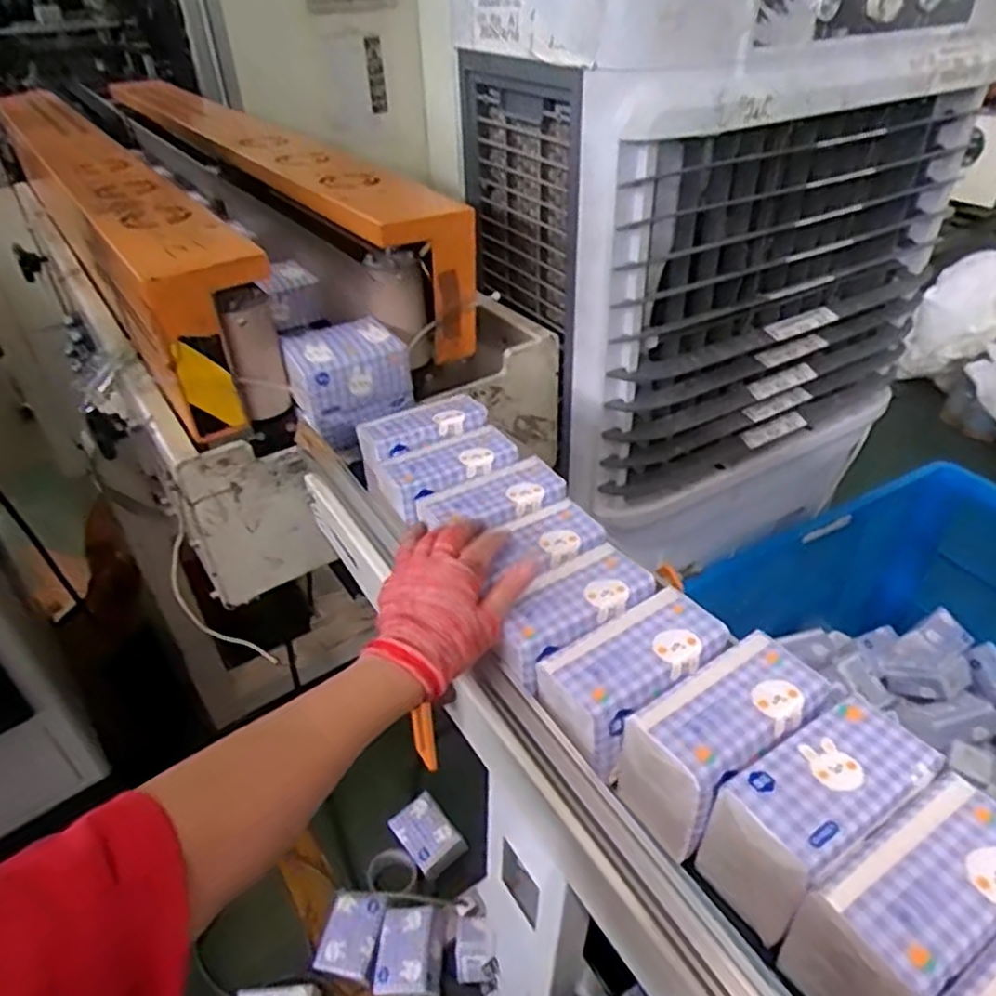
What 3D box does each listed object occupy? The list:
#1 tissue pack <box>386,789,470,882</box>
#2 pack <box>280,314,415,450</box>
[{"bbox_3d":[-0.129,0.618,1.293,0.094,0.049,0.130,-34,58,-24],"label":"tissue pack"},{"bbox_3d":[-0.164,-0.131,0.785,0.127,0.109,0.065,-21,42,-23],"label":"pack"}]

